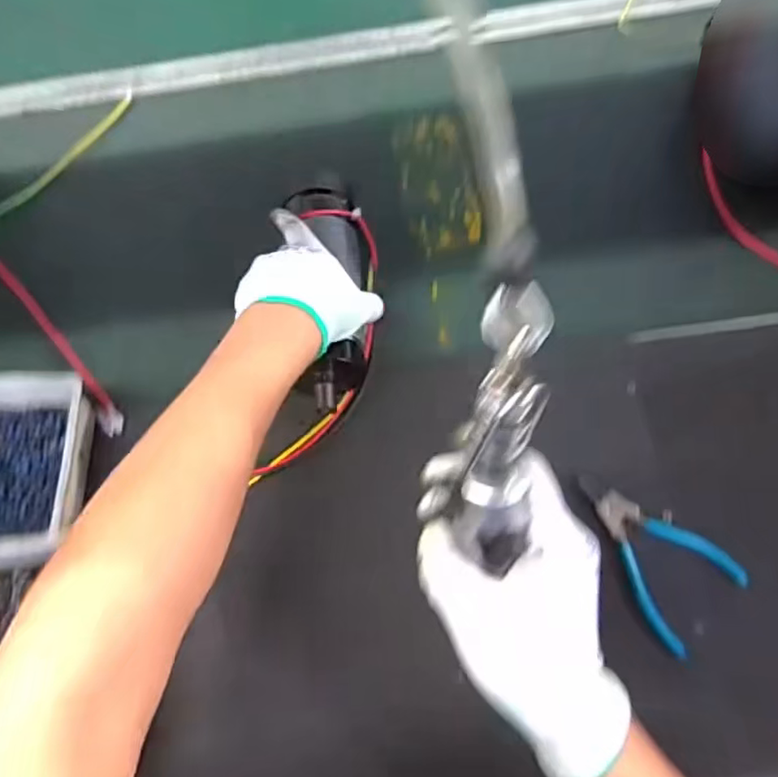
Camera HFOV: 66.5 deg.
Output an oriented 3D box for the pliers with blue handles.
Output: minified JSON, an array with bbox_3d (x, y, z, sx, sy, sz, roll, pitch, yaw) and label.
[{"bbox_3d":[0.197,0.121,0.452,0.084,0.016,0.131,-40,71,-12],"label":"pliers with blue handles"}]

